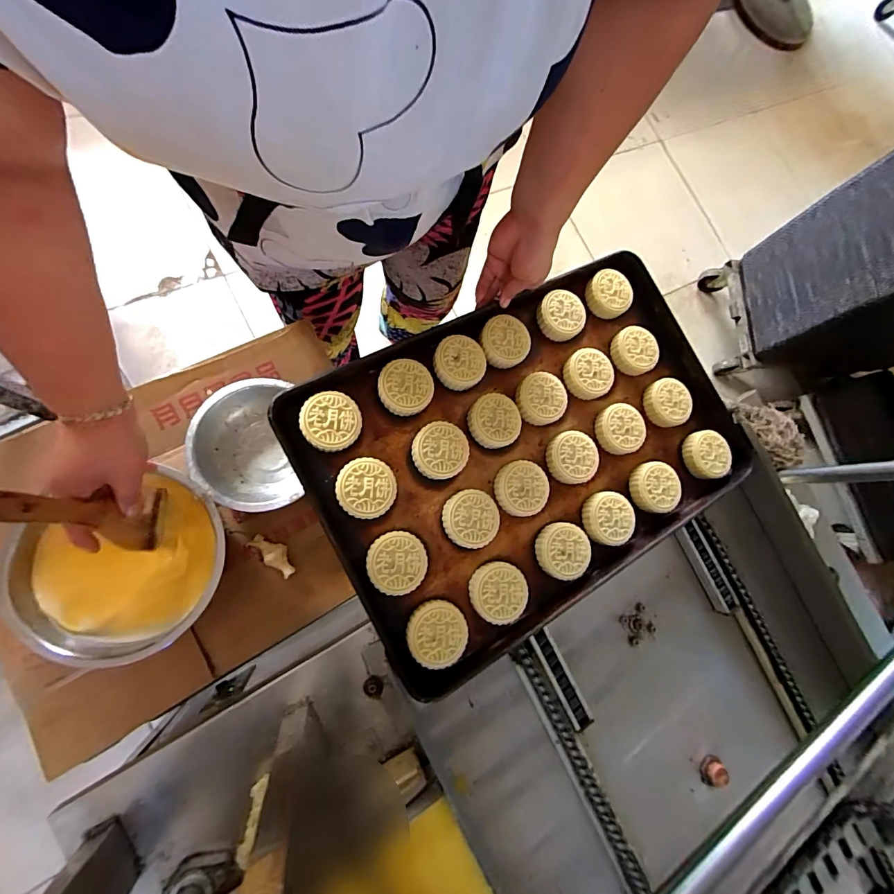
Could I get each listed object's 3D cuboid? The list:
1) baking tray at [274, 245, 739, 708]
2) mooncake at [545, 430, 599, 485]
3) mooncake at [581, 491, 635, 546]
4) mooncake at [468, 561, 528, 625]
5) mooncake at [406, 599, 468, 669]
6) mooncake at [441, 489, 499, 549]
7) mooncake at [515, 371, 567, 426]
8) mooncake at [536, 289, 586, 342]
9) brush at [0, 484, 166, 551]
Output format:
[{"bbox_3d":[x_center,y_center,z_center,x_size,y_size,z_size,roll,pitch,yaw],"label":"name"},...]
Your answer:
[{"bbox_3d":[0.132,-0.008,0.563,0.605,0.045,0.401,-29,87,-15],"label":"baking tray"},{"bbox_3d":[0.175,0.015,0.569,0.069,0.028,0.071,0,80,-1],"label":"mooncake"},{"bbox_3d":[0.223,0.098,0.561,0.068,0.022,0.070,0,80,-1],"label":"mooncake"},{"bbox_3d":[0.065,0.181,0.505,0.068,0.021,0.073,0,80,-1],"label":"mooncake"},{"bbox_3d":[-0.011,0.221,0.484,0.067,0.026,0.073,0,80,-1],"label":"mooncake"},{"bbox_3d":[0.031,0.090,0.512,0.068,0.017,0.072,0,80,-1],"label":"mooncake"},{"bbox_3d":[0.132,-0.067,0.575,0.071,0.032,0.075,9,80,1],"label":"mooncake"},{"bbox_3d":[0.170,-0.194,0.603,0.068,0.027,0.070,0,80,-1],"label":"mooncake"},{"bbox_3d":[-0.342,0.064,0.395,0.011,0.192,0.064,-2,75,0],"label":"brush"}]

